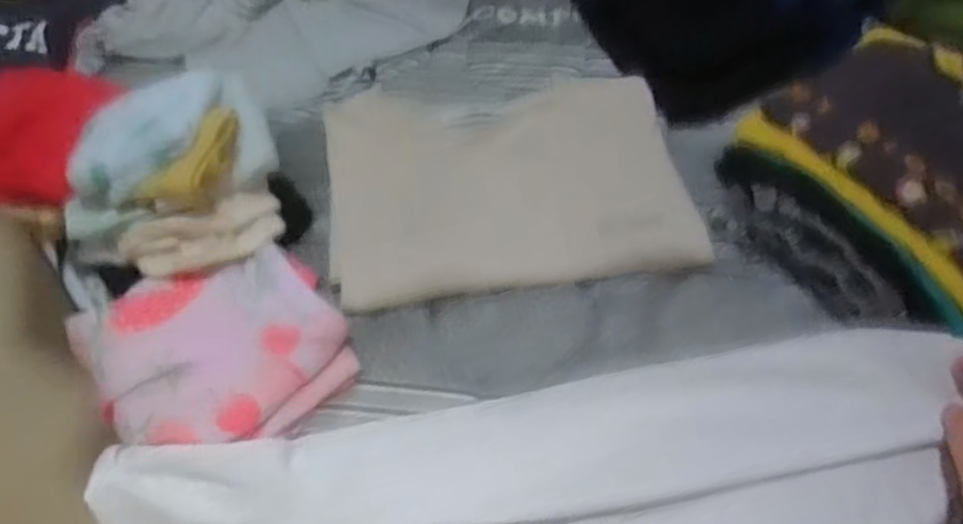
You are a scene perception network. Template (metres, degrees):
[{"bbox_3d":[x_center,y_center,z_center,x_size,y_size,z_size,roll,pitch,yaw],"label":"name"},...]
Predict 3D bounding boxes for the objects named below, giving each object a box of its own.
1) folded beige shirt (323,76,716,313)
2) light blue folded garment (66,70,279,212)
[{"bbox_3d":[0.021,-0.082,0.590,0.299,0.029,0.231,-6,52,-7],"label":"folded beige shirt"},{"bbox_3d":[-0.252,-0.102,0.537,0.149,0.046,0.140,-19,54,-15],"label":"light blue folded garment"}]

